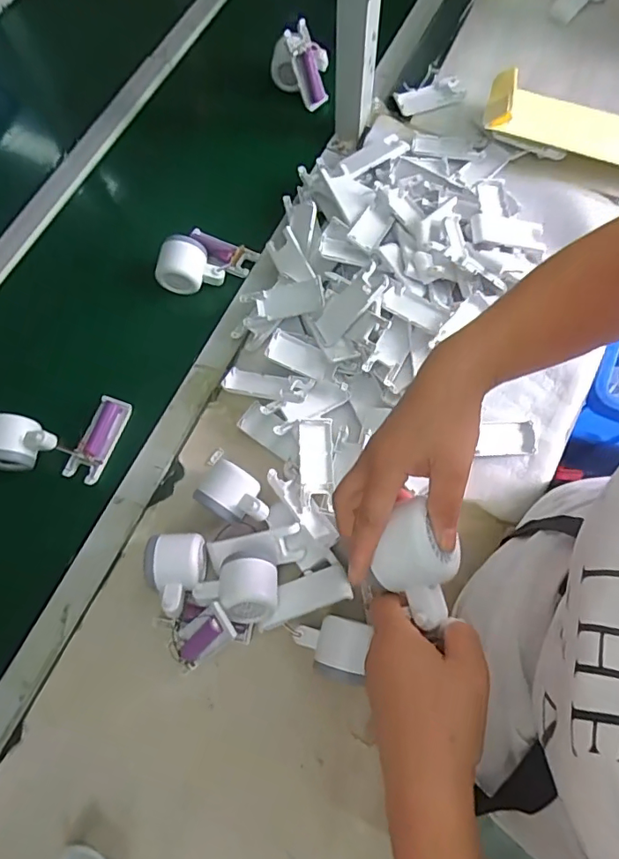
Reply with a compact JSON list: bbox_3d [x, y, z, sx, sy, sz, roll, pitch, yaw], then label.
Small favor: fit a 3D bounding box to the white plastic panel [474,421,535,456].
[{"bbox_3d":[0.228,0.010,0.582,0.069,0.011,0.037,-3,71,-1],"label":"white plastic panel"}]

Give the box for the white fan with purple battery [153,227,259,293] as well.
[{"bbox_3d":[-0.132,-0.217,0.643,0.087,0.056,0.099,26,73,9],"label":"white fan with purple battery"}]

